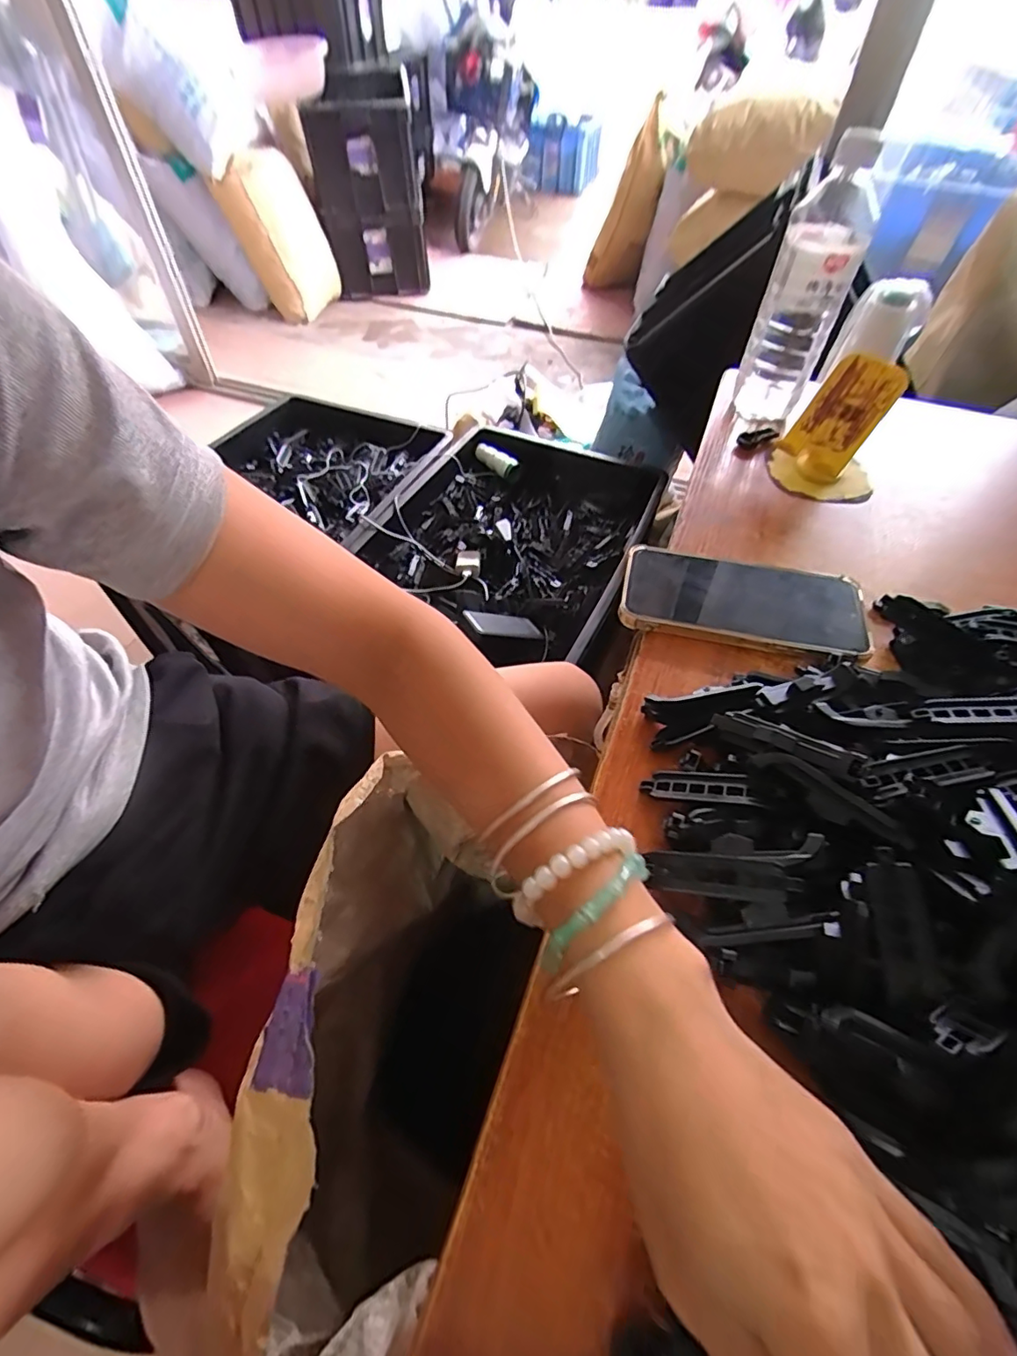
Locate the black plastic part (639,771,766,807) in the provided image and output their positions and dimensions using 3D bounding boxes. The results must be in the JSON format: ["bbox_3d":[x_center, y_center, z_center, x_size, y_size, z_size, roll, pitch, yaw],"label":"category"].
[{"bbox_3d":[0.103,0.059,0.295,0.058,0.004,0.019,-2,46,30],"label":"black plastic part"}]

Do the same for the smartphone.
[{"bbox_3d":[0.168,-0.053,0.389,0.168,0.019,0.076,12,52,7],"label":"smartphone"}]

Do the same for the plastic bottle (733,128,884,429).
[{"bbox_3d":[0.263,-0.336,0.486,0.062,0.209,0.059,22,54,14],"label":"plastic bottle"}]

